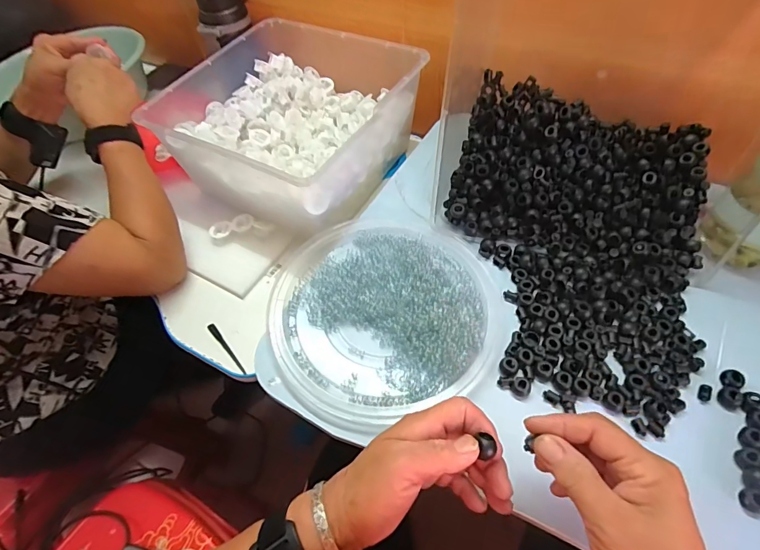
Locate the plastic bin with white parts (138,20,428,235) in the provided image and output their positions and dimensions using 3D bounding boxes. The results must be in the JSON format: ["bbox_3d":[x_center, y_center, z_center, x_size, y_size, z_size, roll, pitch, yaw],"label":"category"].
[{"bbox_3d":[-0.130,-0.226,0.630,0.296,0.130,0.293,26,61,22],"label":"plastic bin with white parts"}]

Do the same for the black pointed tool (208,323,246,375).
[{"bbox_3d":[-0.185,0.090,0.518,0.010,0.008,0.086,-37,59,-20],"label":"black pointed tool"}]

